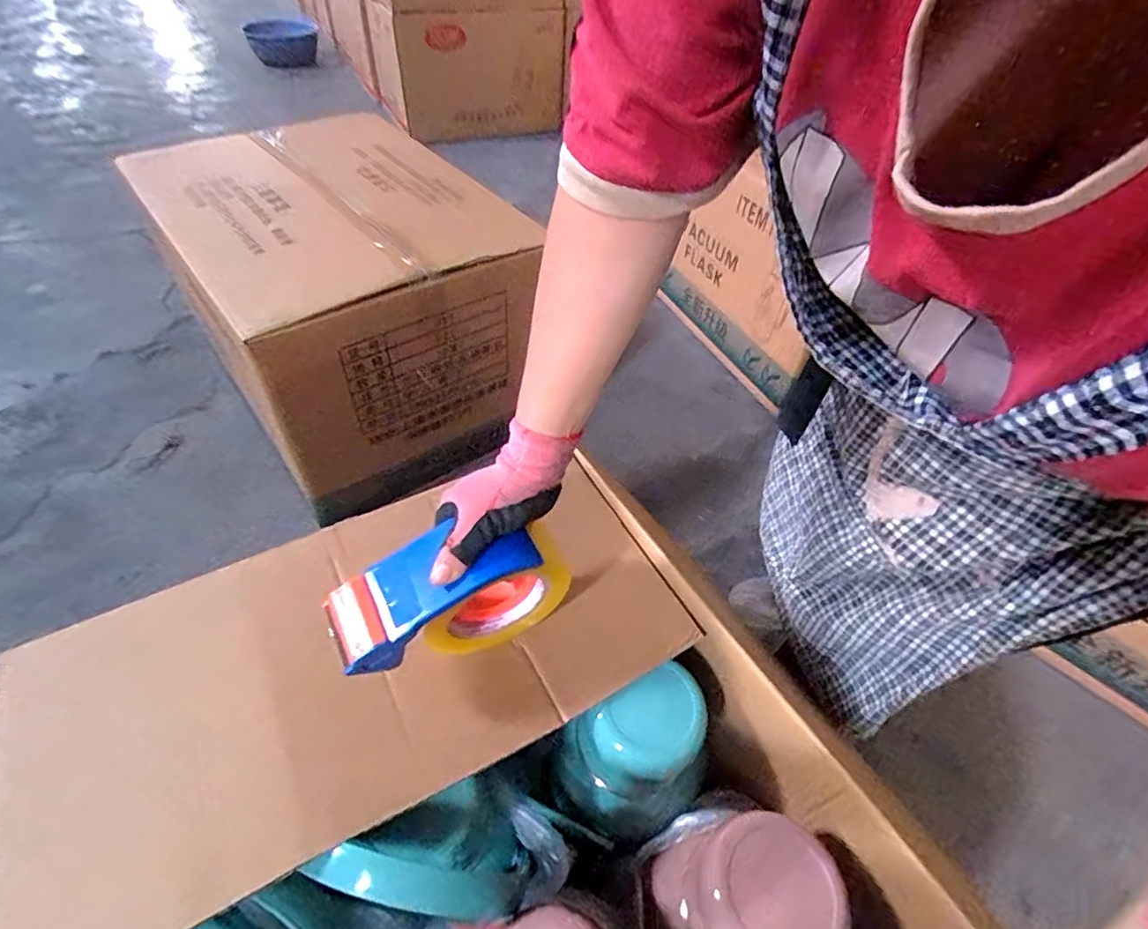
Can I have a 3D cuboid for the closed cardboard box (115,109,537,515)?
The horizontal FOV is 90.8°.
[{"bbox_3d":[-0.490,-0.353,1.139,0.463,0.462,0.830,-31,57,-27],"label":"closed cardboard box"}]

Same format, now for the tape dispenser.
[{"bbox_3d":[-0.092,0.102,0.431,0.169,0.109,0.062,-23,53,-22],"label":"tape dispenser"}]

